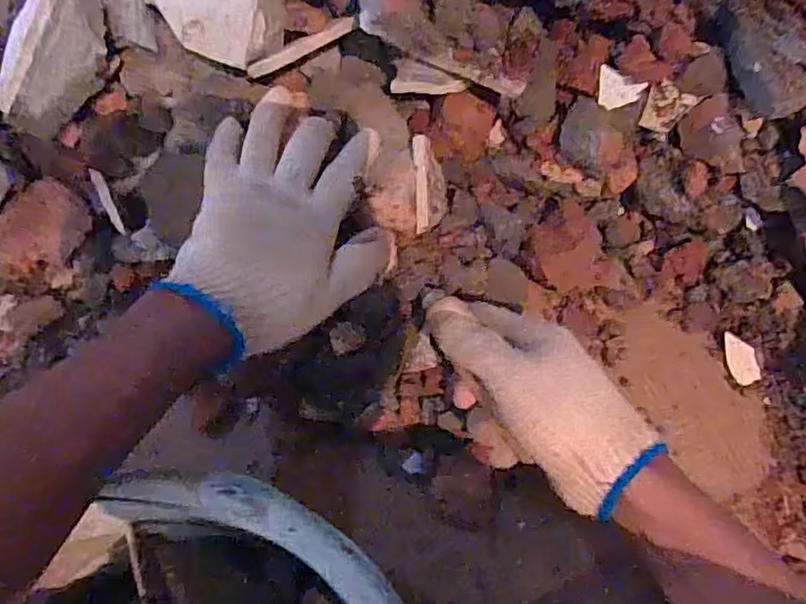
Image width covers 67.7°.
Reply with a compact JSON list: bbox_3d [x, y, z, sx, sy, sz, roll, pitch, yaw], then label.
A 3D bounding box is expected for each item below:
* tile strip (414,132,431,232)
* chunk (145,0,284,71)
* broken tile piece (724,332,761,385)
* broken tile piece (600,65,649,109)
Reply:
[{"bbox_3d":[0.014,-0.087,0.442,0.011,0.008,0.070,-1,93,0],"label":"tile strip"},{"bbox_3d":[-0.123,-0.197,0.390,0.079,0.074,0.029,13,51,10],"label":"chunk"},{"bbox_3d":[0.261,0.044,0.464,0.020,0.004,0.041,-15,86,25],"label":"broken tile piece"},{"bbox_3d":[0.153,-0.150,0.430,0.034,0.004,0.026,22,113,0],"label":"broken tile piece"}]

